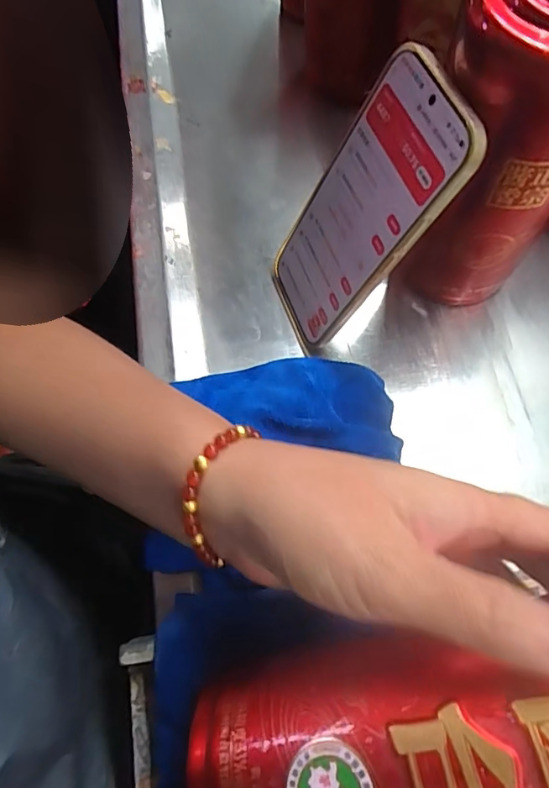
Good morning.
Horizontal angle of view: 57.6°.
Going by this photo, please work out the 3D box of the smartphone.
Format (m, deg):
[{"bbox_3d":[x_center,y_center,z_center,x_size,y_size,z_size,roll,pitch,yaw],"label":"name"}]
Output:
[{"bbox_3d":[0.045,-0.097,0.284,0.007,0.162,0.075,-11,68,-31],"label":"smartphone"}]

